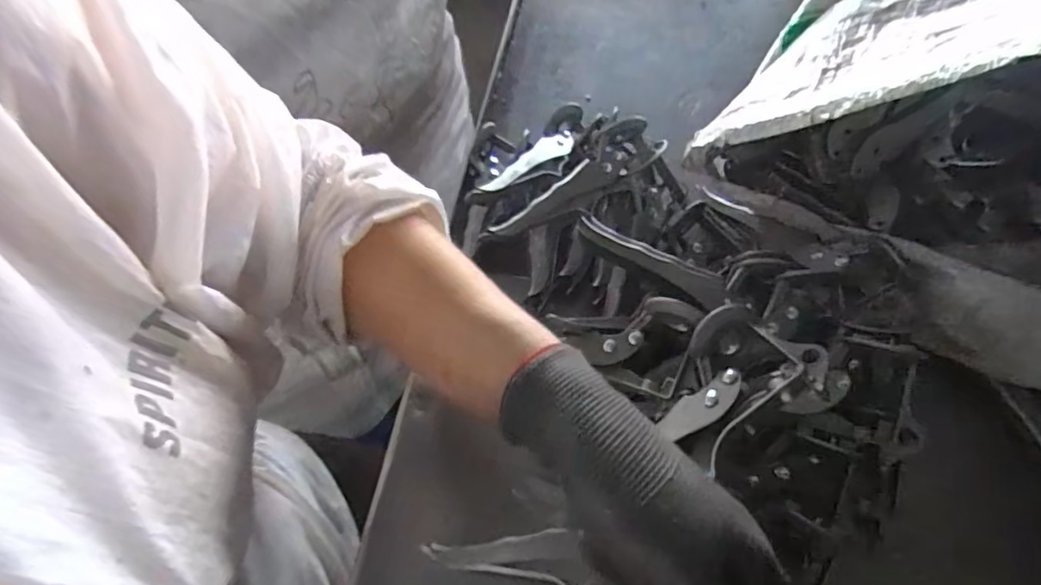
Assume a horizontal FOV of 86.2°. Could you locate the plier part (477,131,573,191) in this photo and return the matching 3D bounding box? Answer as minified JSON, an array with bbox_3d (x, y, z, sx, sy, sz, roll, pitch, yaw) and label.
[{"bbox_3d":[0.005,-0.109,0.466,0.021,0.011,0.127,26,44,24],"label":"plier part"}]

